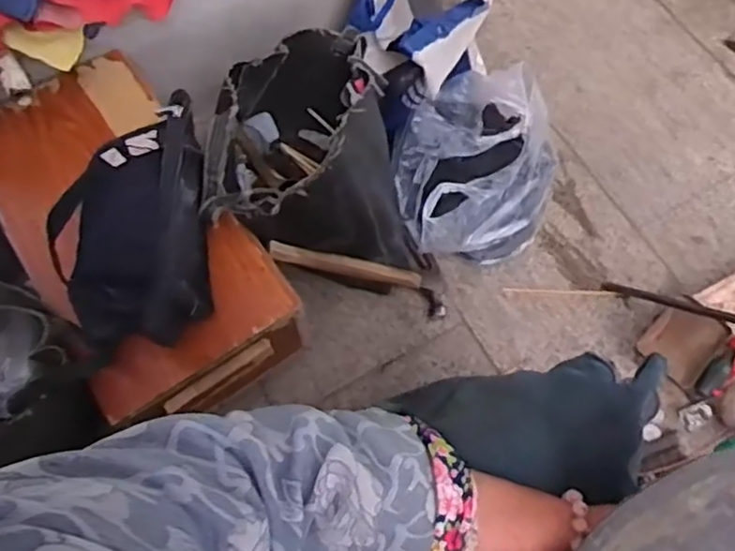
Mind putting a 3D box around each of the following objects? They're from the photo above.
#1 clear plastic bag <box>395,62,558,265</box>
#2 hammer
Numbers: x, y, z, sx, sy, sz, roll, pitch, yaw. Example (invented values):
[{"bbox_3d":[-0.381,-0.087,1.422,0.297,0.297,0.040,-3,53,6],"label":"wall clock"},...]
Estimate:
[{"bbox_3d":[0.158,-0.164,1.003,0.237,0.186,0.260,13,68,9],"label":"clear plastic bag"},{"bbox_3d":[-0.012,0.001,0.988,0.294,0.039,0.059,17,64,-25],"label":"hammer"}]

